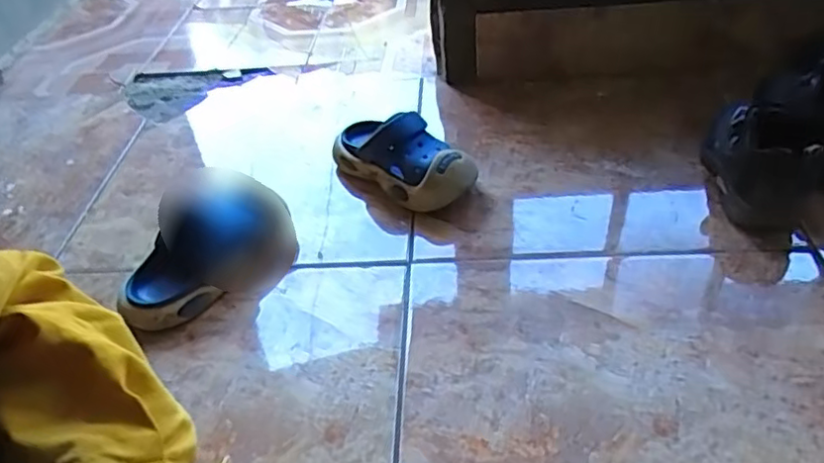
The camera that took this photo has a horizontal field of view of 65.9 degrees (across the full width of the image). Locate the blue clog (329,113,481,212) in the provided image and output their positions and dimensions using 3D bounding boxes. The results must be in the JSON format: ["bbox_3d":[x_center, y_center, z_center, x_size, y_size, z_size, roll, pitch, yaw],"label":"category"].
[{"bbox_3d":[-0.017,-0.089,0.751,0.199,0.075,0.083,29,52,34],"label":"blue clog"}]

